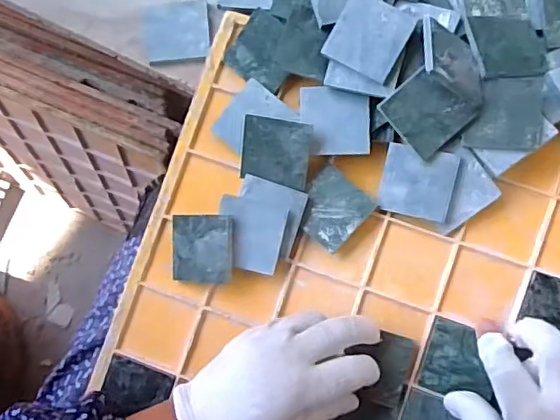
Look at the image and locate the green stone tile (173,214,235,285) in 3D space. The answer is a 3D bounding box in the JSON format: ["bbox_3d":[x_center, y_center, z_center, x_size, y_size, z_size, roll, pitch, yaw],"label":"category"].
[{"bbox_3d":[-0.058,0.029,0.431,0.051,0.007,0.050,1,90,23],"label":"green stone tile"}]

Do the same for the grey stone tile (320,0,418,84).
[{"bbox_3d":[0.061,-0.120,0.398,0.050,0.005,0.050,29,94,9],"label":"grey stone tile"}]

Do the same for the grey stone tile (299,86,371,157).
[{"bbox_3d":[0.039,-0.064,0.417,0.049,0.007,0.049,0,90,8],"label":"grey stone tile"}]

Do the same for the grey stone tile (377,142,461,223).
[{"bbox_3d":[0.099,-0.020,0.414,0.050,0.011,0.047,13,86,5],"label":"grey stone tile"}]

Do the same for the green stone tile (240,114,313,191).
[{"bbox_3d":[-0.003,-0.042,0.421,0.050,0.004,0.048,13,112,12],"label":"green stone tile"}]

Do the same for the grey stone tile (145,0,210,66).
[{"bbox_3d":[-0.082,-0.142,0.464,0.051,0.004,0.048,-5,79,2],"label":"grey stone tile"}]

